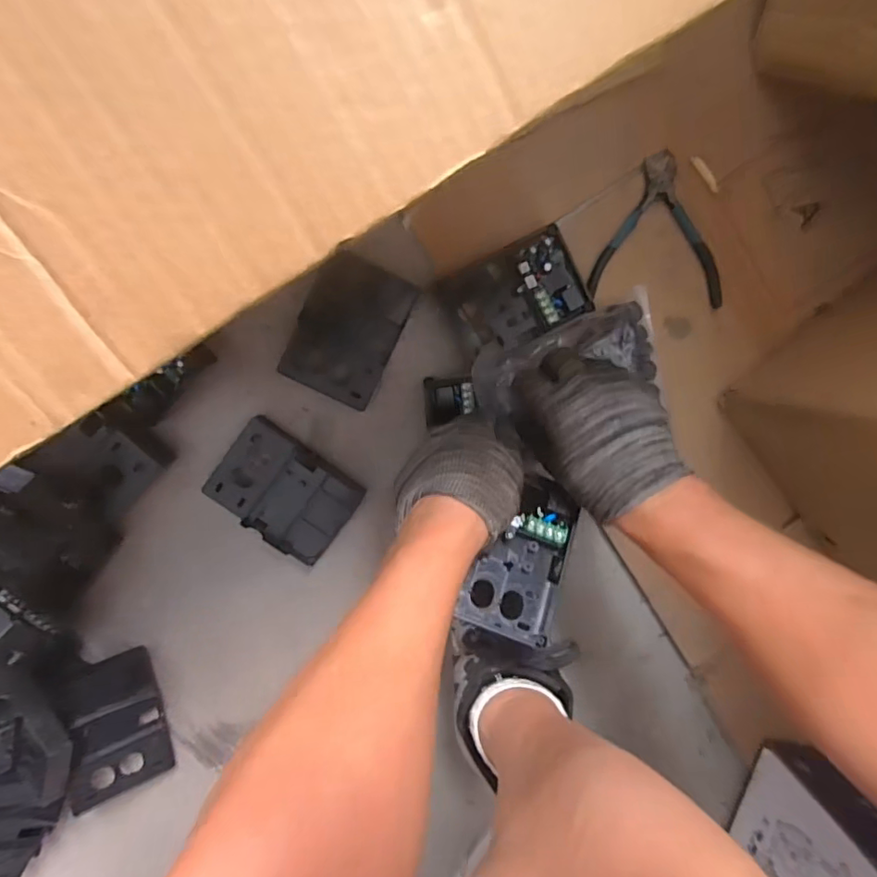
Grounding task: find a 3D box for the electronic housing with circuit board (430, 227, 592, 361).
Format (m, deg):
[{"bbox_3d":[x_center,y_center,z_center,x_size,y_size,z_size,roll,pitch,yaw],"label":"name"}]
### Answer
[{"bbox_3d":[0.068,-0.129,0.493,0.118,0.029,0.082,-25,100,0],"label":"electronic housing with circuit board"}]

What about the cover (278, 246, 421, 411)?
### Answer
[{"bbox_3d":[-0.079,-0.096,0.486,0.083,0.022,0.121,25,96,-8],"label":"cover"}]

